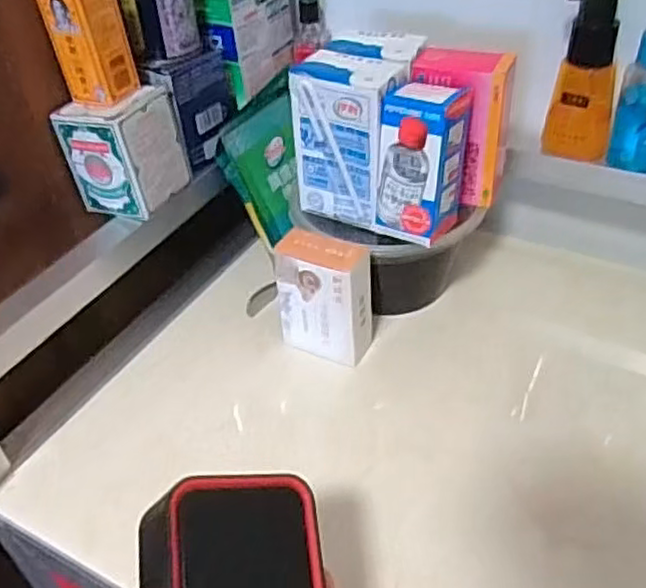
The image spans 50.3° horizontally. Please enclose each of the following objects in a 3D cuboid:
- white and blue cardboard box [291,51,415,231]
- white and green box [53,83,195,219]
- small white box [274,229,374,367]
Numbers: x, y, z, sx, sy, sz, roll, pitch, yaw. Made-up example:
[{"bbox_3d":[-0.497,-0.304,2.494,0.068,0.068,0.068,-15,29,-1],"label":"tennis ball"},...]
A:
[{"bbox_3d":[0.018,-0.106,0.468,0.066,0.104,0.047,21,46,26],"label":"white and blue cardboard box"},{"bbox_3d":[-0.139,-0.103,0.482,0.058,0.073,0.059,14,43,20],"label":"white and green box"},{"bbox_3d":[0.002,0.002,0.475,0.059,0.084,0.030,18,45,24],"label":"small white box"}]

